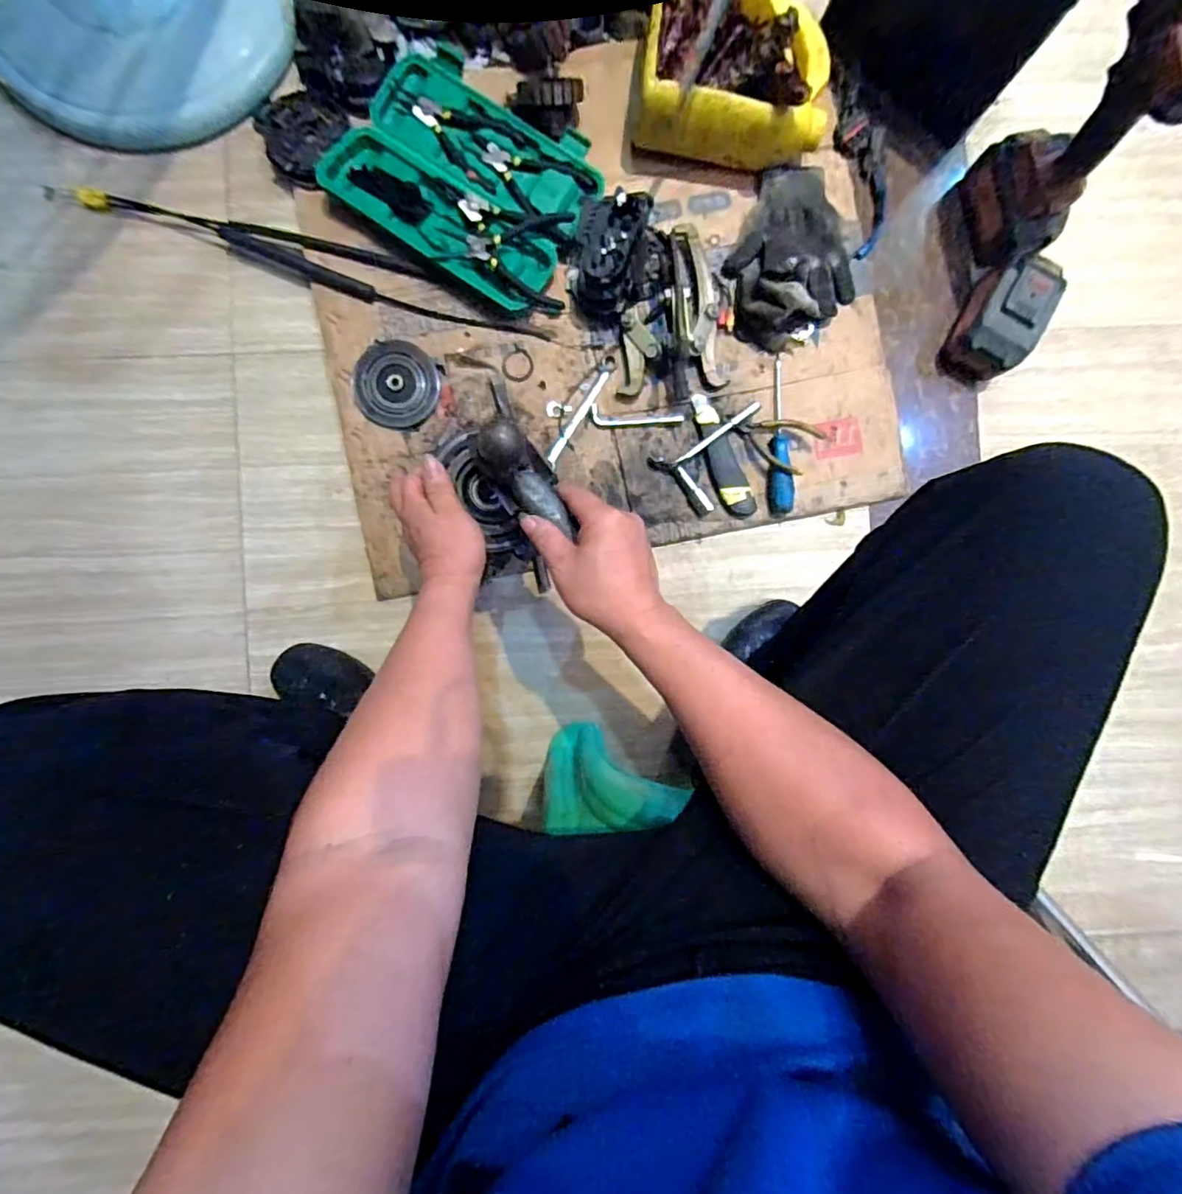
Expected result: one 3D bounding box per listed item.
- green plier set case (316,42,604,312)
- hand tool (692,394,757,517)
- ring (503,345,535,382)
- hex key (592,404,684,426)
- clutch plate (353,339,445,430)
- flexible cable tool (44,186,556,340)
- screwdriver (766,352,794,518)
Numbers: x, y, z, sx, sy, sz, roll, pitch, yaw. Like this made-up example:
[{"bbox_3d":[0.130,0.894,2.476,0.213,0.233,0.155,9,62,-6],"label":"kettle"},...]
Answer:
[{"bbox_3d":[-0.148,-0.512,0.690,0.318,0.041,0.225,33,91,-1],"label":"green plier set case"},{"bbox_3d":[0.164,-0.176,0.703,0.040,0.021,0.160,-19,92,0],"label":"hand tool"},{"bbox_3d":[-0.092,-0.291,0.711,0.044,0.004,0.043,-1,79,3],"label":"ring"},{"bbox_3d":[0.059,-0.228,0.714,0.115,0.005,0.025,1,92,0],"label":"hex key"},{"bbox_3d":[-0.243,-0.264,0.707,0.102,0.016,0.100,0,92,0],"label":"clutch plate"},{"bbox_3d":[-0.368,-0.423,0.707,0.650,0.025,0.061,15,91,-1],"label":"flexible cable tool"},{"bbox_3d":[0.234,-0.199,0.701,0.029,0.029,0.195,1,92,0],"label":"screwdriver"}]

